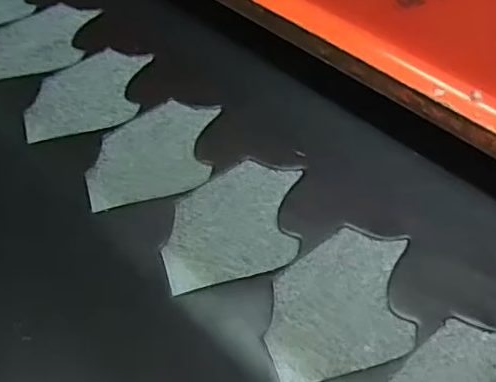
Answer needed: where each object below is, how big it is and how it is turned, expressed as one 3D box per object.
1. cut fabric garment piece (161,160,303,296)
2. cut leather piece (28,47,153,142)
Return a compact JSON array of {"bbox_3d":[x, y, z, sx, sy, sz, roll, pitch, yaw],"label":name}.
[{"bbox_3d":[-0.012,0.023,0.468,0.120,0.009,0.104,-15,56,-8],"label":"cut fabric garment piece"},{"bbox_3d":[-0.153,-0.094,0.559,0.094,0.006,0.122,9,53,0],"label":"cut leather piece"}]

